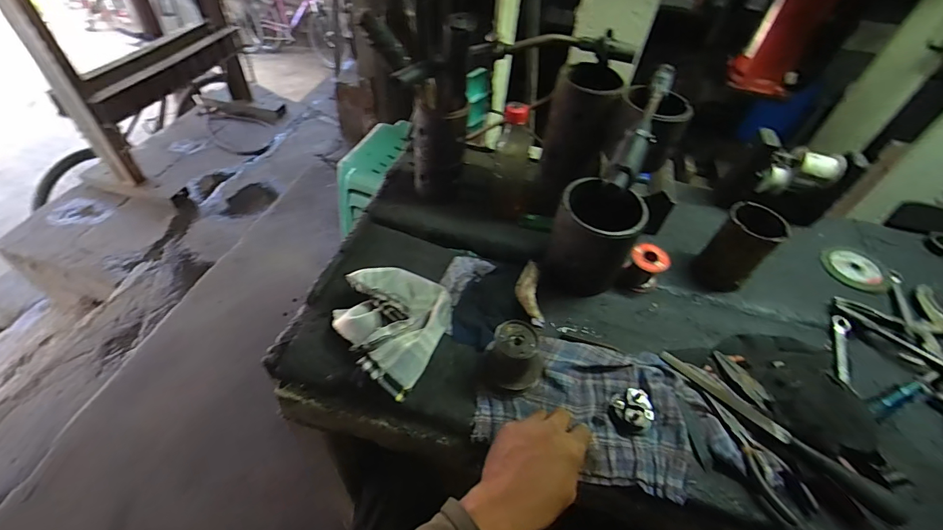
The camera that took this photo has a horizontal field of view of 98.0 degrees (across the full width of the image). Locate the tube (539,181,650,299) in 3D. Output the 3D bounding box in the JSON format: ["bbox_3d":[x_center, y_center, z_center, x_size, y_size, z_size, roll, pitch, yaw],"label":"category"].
[{"bbox_3d":[0.167,-0.033,0.571,0.111,0.141,0.092,26,51,16],"label":"tube"}]

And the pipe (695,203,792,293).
[{"bbox_3d":[0.383,-0.022,0.594,0.068,0.127,0.061,37,55,24],"label":"pipe"}]

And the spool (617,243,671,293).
[{"bbox_3d":[0.252,0.006,0.602,0.053,0.058,0.049,3,49,-3],"label":"spool"}]

